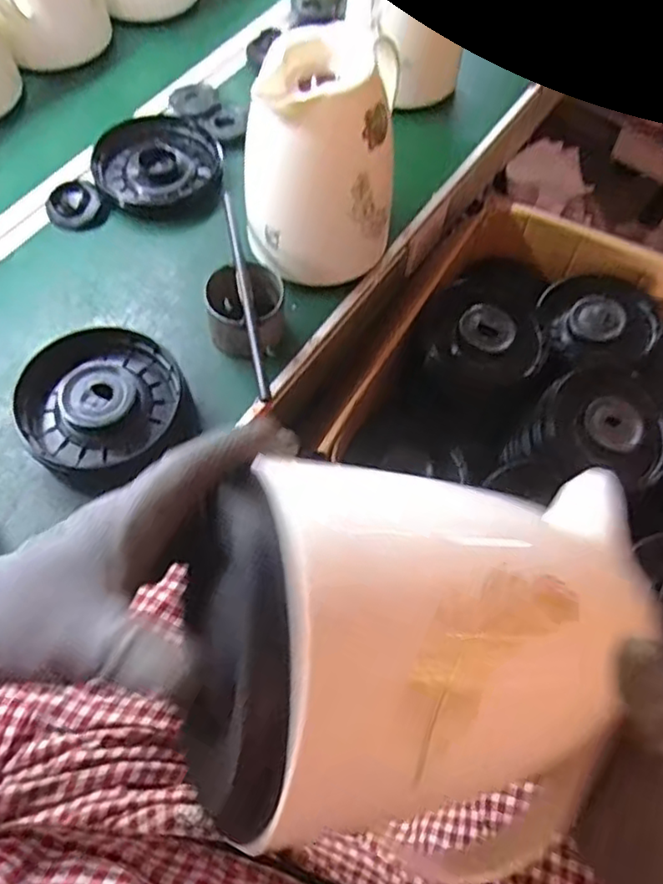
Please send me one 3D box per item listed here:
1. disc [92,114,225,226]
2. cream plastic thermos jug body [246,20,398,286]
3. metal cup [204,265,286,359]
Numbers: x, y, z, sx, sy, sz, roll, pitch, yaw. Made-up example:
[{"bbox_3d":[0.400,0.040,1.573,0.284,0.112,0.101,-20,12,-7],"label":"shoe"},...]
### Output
[{"bbox_3d":[-0.186,-0.302,0.706,0.131,0.029,0.140,1,61,-1],"label":"disc"},{"bbox_3d":[-0.013,-0.263,0.596,0.135,0.179,0.145,2,61,0],"label":"cream plastic thermos jug body"},{"bbox_3d":[-0.079,-0.120,0.597,0.071,0.055,0.069,1,61,-1],"label":"metal cup"}]

